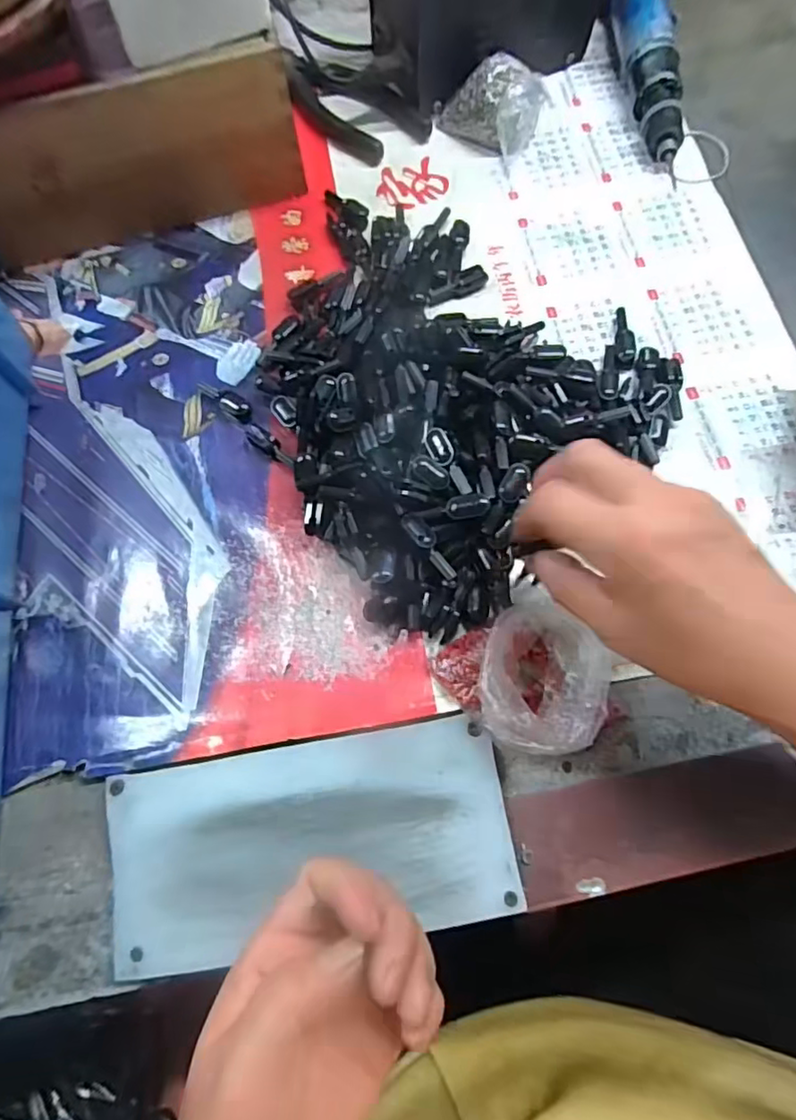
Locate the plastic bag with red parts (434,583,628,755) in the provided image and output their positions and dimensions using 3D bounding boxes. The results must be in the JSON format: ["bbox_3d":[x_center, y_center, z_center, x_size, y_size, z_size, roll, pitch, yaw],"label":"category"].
[{"bbox_3d":[0.072,0.061,0.303,0.077,0.032,0.081,-38,74,-10],"label":"plastic bag with red parts"}]

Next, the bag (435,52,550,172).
[{"bbox_3d":[0.080,-0.338,0.434,0.072,0.039,0.076,-36,73,-10],"label":"bag"}]

